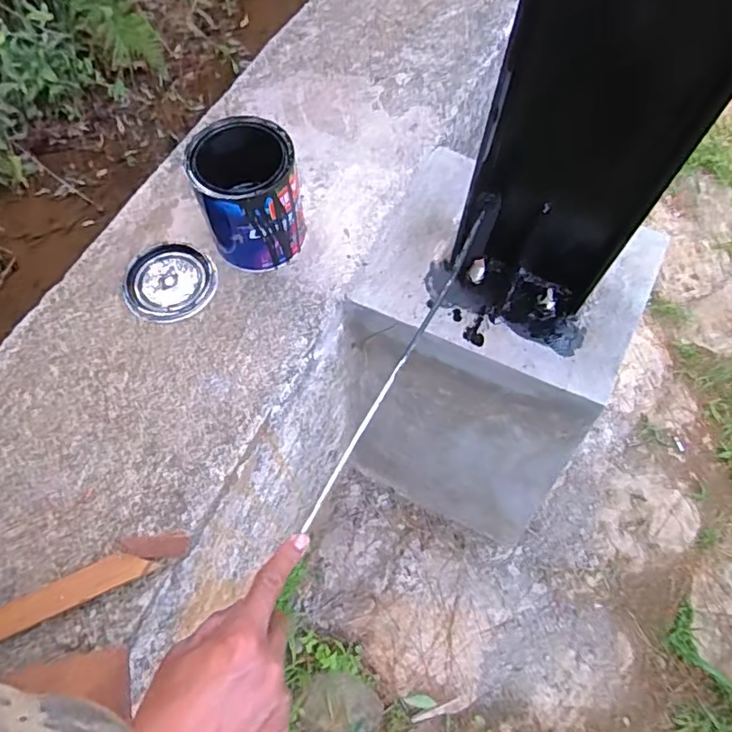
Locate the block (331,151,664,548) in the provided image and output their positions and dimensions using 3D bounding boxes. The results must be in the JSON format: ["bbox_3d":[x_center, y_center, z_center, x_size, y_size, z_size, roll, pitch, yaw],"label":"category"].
[{"bbox_3d":[0.165,0.023,0.896,0.334,0.561,0.322,21,66,8],"label":"block"}]

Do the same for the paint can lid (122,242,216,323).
[{"bbox_3d":[-0.222,-0.095,0.635,0.100,0.008,0.097,0,66,0],"label":"paint can lid"}]

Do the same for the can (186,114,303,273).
[{"bbox_3d":[-0.125,-0.184,0.613,0.100,0.124,0.110,0,66,0],"label":"can"}]

